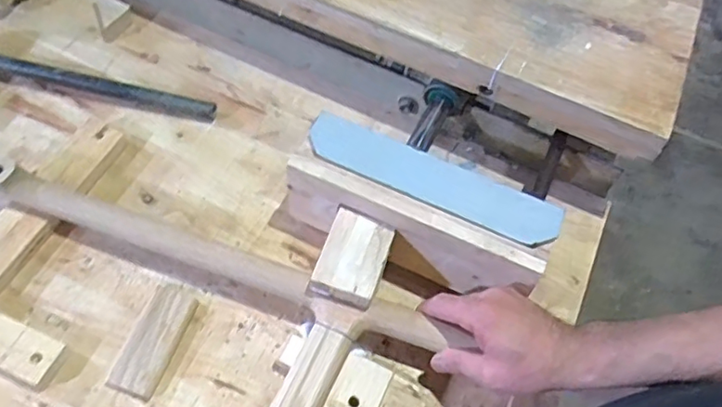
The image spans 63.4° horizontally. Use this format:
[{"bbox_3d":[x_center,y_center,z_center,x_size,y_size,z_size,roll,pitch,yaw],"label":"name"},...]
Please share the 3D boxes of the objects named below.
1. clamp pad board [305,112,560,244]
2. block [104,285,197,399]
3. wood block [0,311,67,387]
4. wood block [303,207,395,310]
[{"bbox_3d":[0.065,-0.025,0.553,0.248,0.008,0.054,25,60,9],"label":"clamp pad board"},{"bbox_3d":[-0.200,0.132,0.567,0.044,0.017,0.105,17,59,4],"label":"block"},{"bbox_3d":[-0.328,0.132,0.546,0.099,0.022,0.042,23,60,8],"label":"wood block"},{"bbox_3d":[-0.007,0.051,0.548,0.060,0.027,0.084,21,60,6],"label":"wood block"}]

